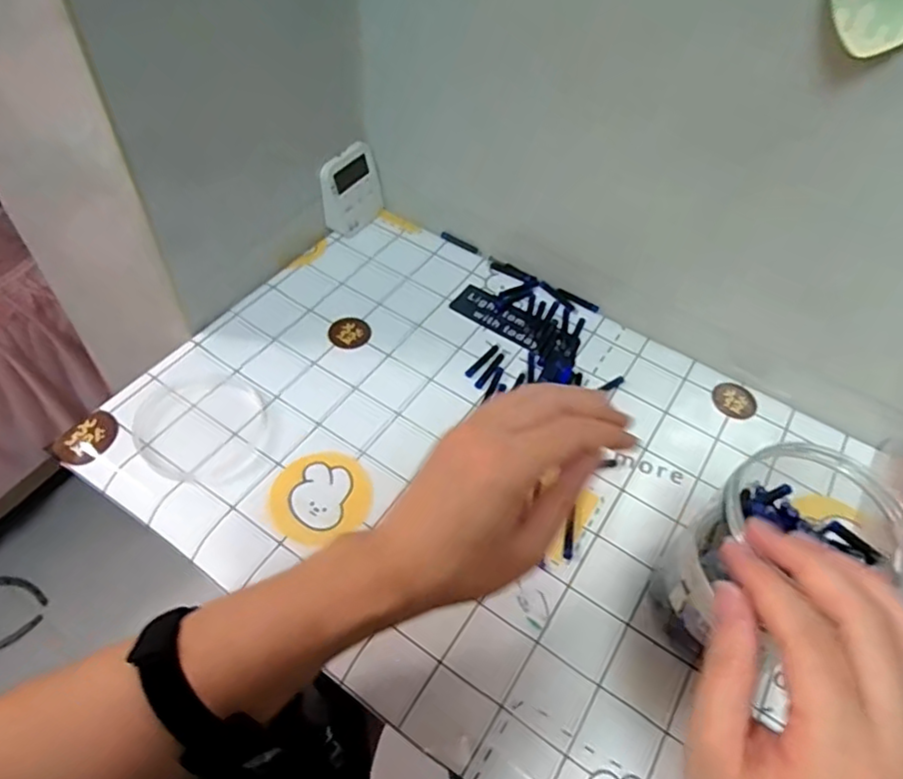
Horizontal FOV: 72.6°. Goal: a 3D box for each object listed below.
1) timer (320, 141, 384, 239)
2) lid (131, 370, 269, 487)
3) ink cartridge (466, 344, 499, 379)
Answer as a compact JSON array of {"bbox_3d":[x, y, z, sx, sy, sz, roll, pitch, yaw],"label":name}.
[{"bbox_3d":[-0.108,-0.212,0.659,0.010,0.079,0.074,21,54,38],"label":"timer"},{"bbox_3d":[-0.204,0.028,0.505,0.096,0.011,0.109,-10,55,-12],"label":"lid"},{"bbox_3d":[0.029,-0.026,0.575,0.008,0.006,0.049,33,57,18],"label":"ink cartridge"}]

